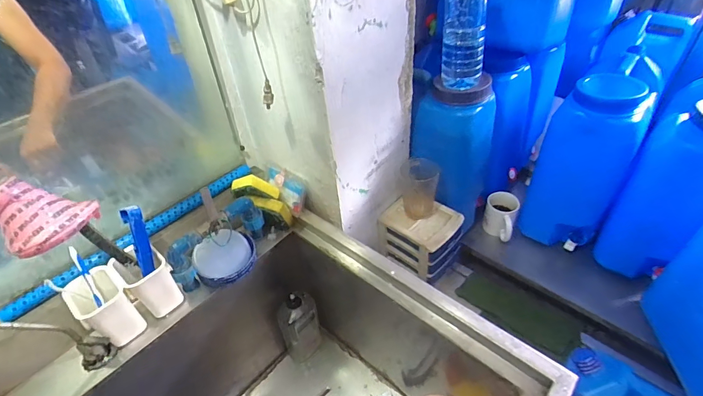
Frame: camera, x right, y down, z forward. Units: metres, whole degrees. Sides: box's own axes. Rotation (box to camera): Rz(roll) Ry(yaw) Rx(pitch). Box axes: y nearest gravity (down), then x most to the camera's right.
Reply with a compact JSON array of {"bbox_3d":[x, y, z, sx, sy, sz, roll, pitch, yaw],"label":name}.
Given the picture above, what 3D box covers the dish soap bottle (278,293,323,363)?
[{"bbox_3d":[-0.122,0.328,0.937,0.102,0.256,0.066,-22,45,-17],"label":"dish soap bottle"}]

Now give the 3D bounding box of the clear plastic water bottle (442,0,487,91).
[{"bbox_3d":[0.222,-0.329,0.740,0.070,0.219,0.068,-11,43,-6],"label":"clear plastic water bottle"}]

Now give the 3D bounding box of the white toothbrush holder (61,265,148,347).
[{"bbox_3d":[-0.407,0.186,0.631,0.090,0.105,0.074,30,53,32],"label":"white toothbrush holder"}]

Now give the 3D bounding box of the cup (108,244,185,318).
[{"bbox_3d":[-0.358,0.146,0.667,0.082,0.108,0.071,28,52,31],"label":"cup"}]

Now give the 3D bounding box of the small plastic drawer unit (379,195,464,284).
[{"bbox_3d":[0.176,0.096,0.940,0.143,0.127,0.173,-34,50,-28],"label":"small plastic drawer unit"}]

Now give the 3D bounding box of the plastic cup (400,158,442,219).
[{"bbox_3d":[0.165,-0.021,0.900,0.087,0.121,0.075,-7,43,-2],"label":"plastic cup"}]

